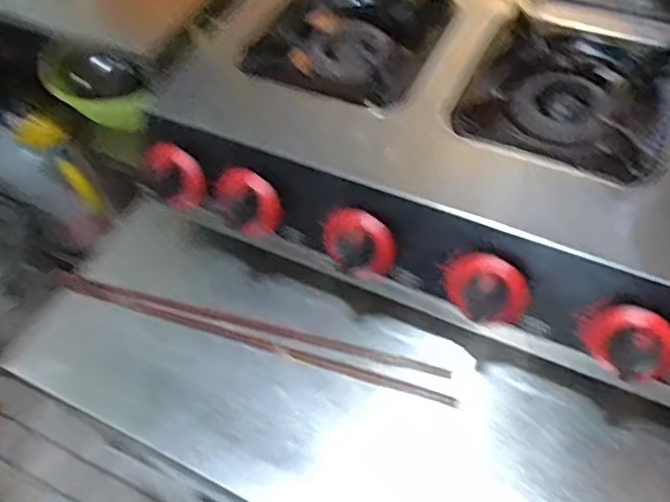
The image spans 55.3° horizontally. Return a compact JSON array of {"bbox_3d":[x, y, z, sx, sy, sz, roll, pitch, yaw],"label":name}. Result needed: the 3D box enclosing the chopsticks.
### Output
[{"bbox_3d":[-0.089,0.077,0.618,0.409,0.011,0.030,13,57,13],"label":"chopsticks"}]

